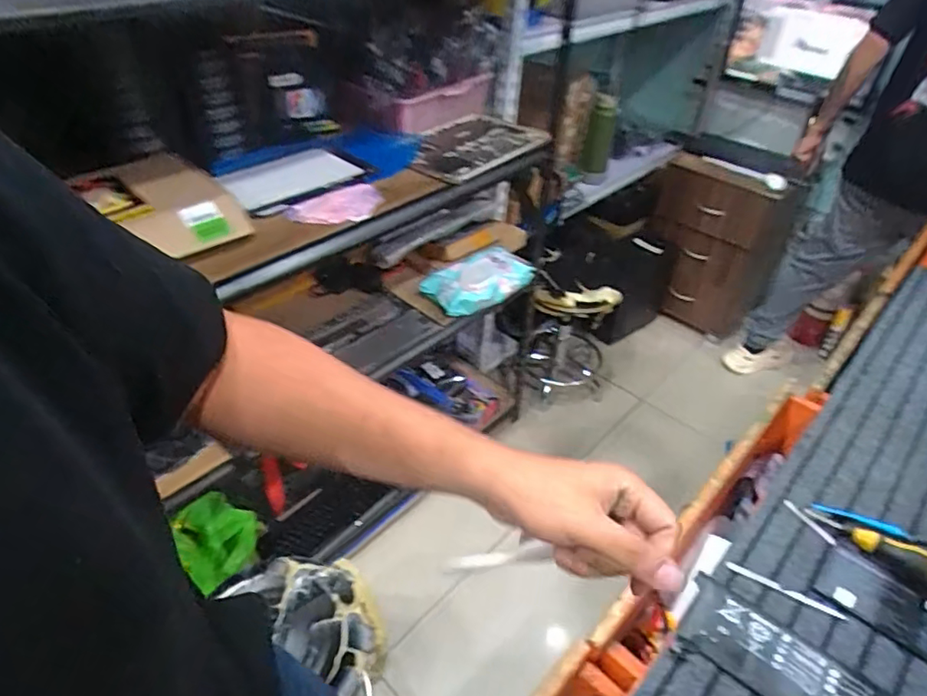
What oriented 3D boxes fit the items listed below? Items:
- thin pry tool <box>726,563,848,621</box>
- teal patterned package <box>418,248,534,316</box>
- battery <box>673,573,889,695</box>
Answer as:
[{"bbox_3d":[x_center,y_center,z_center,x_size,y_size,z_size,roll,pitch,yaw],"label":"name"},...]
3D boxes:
[{"bbox_3d":[0.382,0.288,0.670,0.129,0.004,0.013,21,44,22],"label":"thin pry tool"},{"bbox_3d":[0.035,-0.175,1.406,0.265,0.063,0.163,-26,47,-30],"label":"teal patterned package"},{"bbox_3d":[0.360,0.352,0.590,0.251,0.006,0.092,29,47,28],"label":"battery"}]

